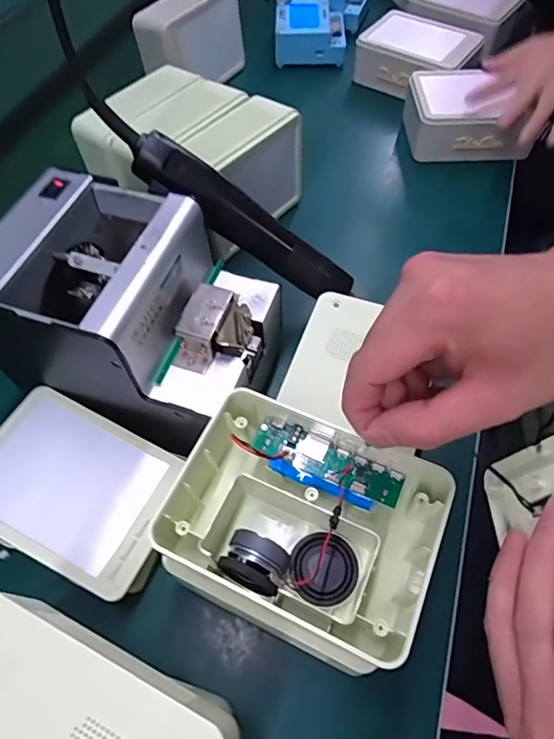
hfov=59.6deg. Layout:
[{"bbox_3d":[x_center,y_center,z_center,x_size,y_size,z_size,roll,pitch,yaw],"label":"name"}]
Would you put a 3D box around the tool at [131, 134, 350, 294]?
[{"bbox_3d":[-0.023,-0.117,0.392,0.194,0.026,0.034,32,58,-19],"label":"tool"}]

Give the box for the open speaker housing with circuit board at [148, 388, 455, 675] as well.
[{"bbox_3d":[0.012,0.087,0.280,0.157,0.051,0.115,21,61,16],"label":"open speaker housing with circuit board"}]

